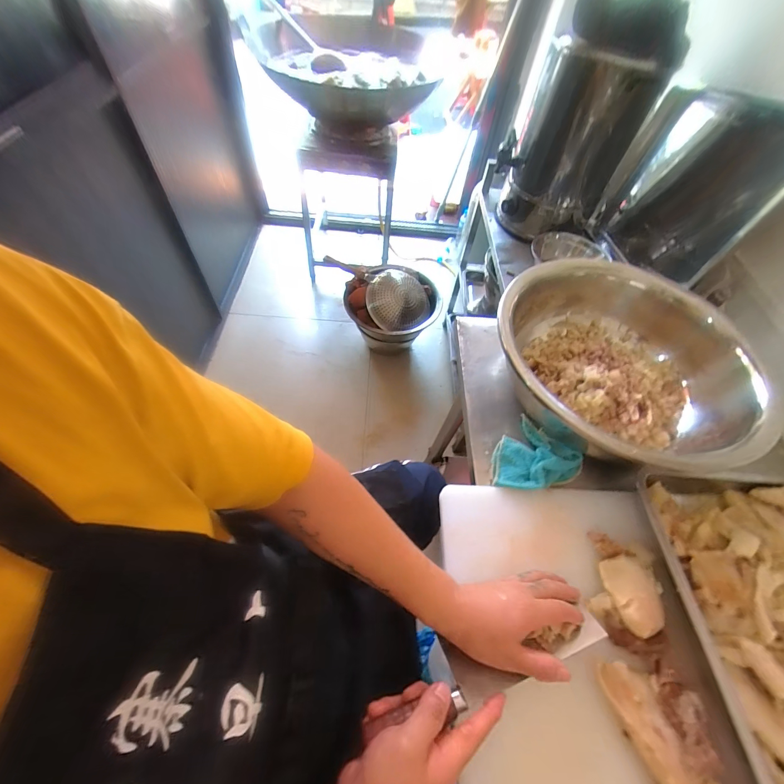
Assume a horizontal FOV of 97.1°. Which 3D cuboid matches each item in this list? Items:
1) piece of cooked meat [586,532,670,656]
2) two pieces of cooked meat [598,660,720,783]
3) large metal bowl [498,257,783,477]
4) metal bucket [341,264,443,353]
[{"bbox_3d":[0.304,0.250,0.439,0.080,0.032,0.126,20,57,8],"label":"piece of cooked meat"},{"bbox_3d":[0.290,0.386,0.354,0.108,0.037,0.185,-8,58,-10],"label":"two pieces of cooked meat"},{"bbox_3d":[0.377,-0.062,0.599,0.382,0.148,0.382,2,57,-4],"label":"large metal bowl"},{"bbox_3d":[-0.002,-0.349,1.529,0.391,0.295,0.361,2,57,-4],"label":"metal bucket"}]

